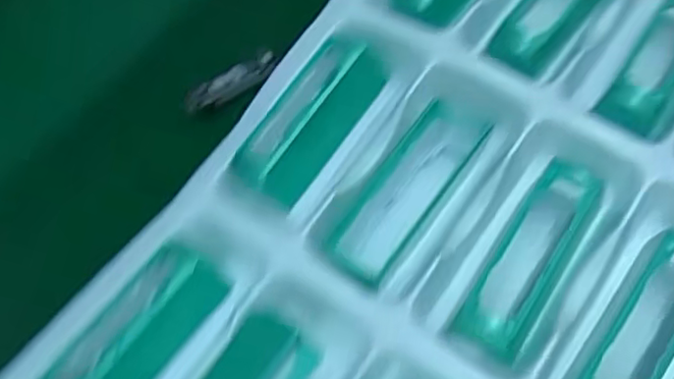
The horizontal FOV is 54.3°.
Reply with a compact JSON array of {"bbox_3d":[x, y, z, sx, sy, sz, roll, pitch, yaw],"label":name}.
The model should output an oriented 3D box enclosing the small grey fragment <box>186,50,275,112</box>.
[{"bbox_3d":[-0.069,-0.070,0.428,0.063,0.014,0.014,-29,67,-10],"label":"small grey fragment"}]

